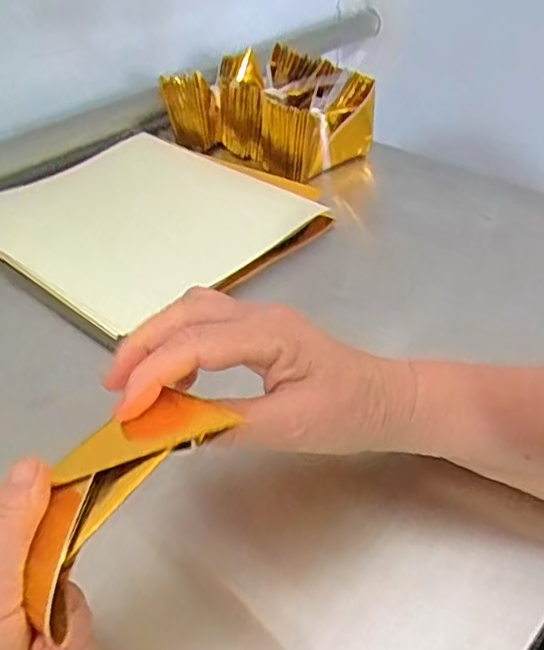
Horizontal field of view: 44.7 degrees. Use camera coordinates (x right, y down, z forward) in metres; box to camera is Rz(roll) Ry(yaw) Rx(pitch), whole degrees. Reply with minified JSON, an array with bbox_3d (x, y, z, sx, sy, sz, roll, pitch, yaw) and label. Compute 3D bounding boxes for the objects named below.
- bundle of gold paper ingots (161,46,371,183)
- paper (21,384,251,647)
[{"bbox_3d":[-0.008,-0.216,0.672,0.110,0.083,0.196,-31,46,-32],"label":"bundle of gold paper ingots"},{"bbox_3d":[-0.067,0.063,0.270,0.053,0.023,0.111,17,41,23],"label":"paper"}]

